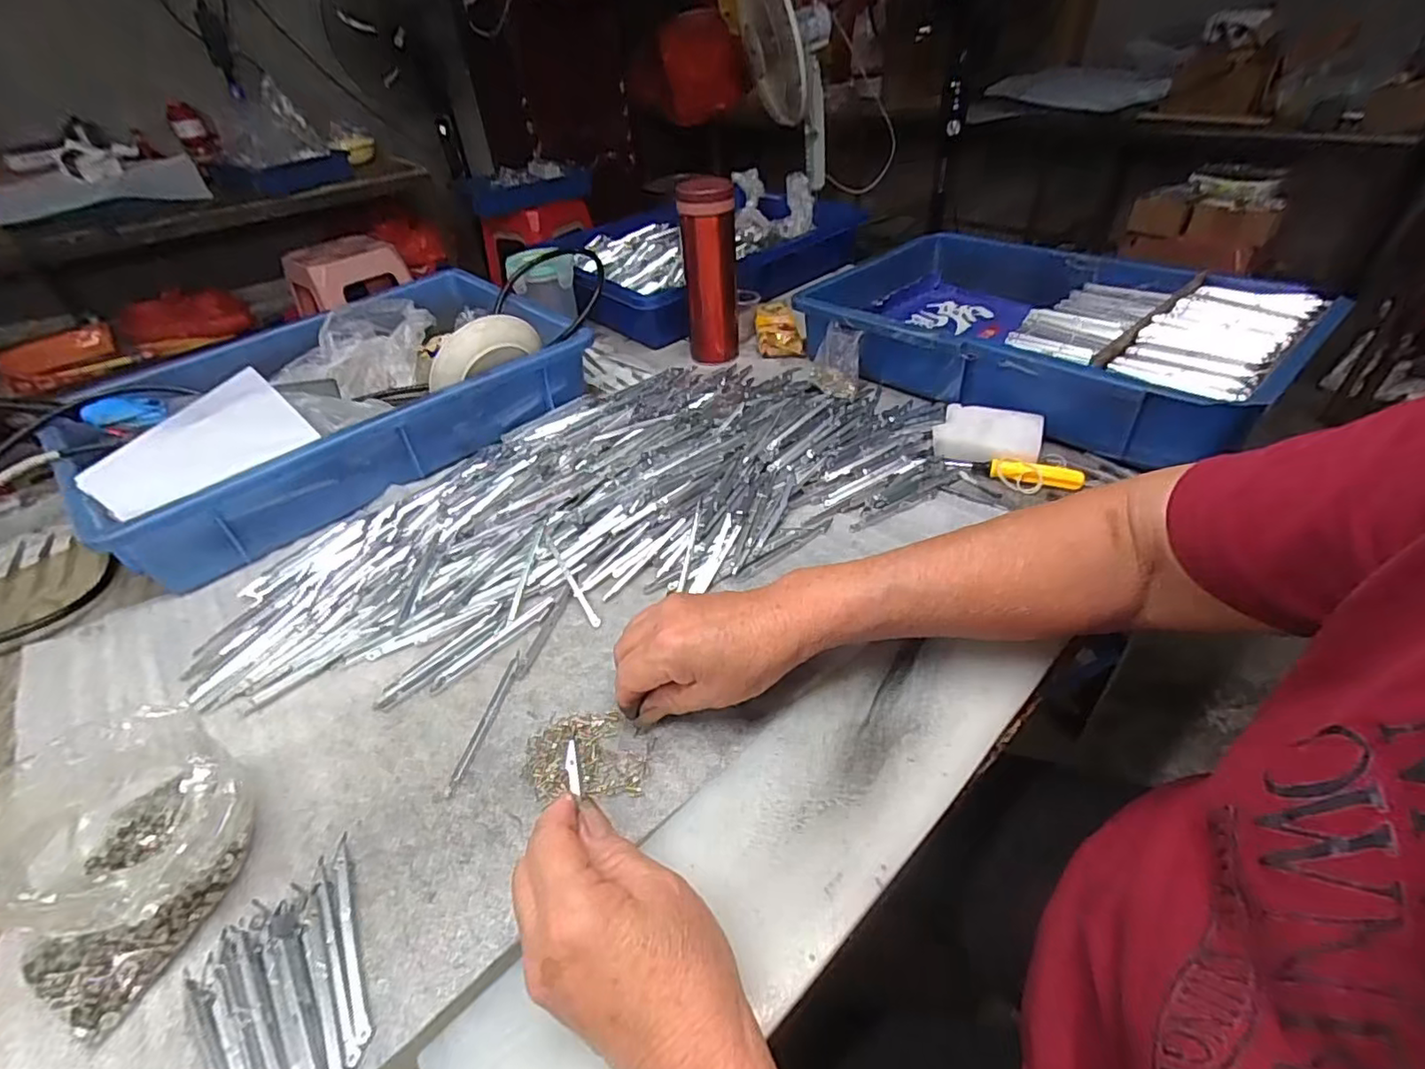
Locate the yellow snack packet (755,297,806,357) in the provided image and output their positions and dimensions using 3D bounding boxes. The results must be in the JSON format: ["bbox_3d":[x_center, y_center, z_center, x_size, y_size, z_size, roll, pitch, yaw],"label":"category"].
[{"bbox_3d":[0.084,-0.256,0.758,0.062,0.031,0.098,2,41,8],"label":"yellow snack packet"}]

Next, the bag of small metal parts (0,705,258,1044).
[{"bbox_3d":[-0.279,0.147,0.289,0.093,0.077,0.103,21,46,26],"label":"bag of small metal parts"}]

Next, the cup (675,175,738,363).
[{"bbox_3d":[-0.002,-0.290,0.693,0.061,0.199,0.071,-2,40,3],"label":"cup"}]

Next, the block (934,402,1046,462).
[{"bbox_3d":[0.242,-0.089,0.539,0.084,0.022,0.063,13,43,19],"label":"block"}]

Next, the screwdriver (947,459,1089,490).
[{"bbox_3d":[0.251,-0.055,0.509,0.103,0.012,0.017,11,43,18],"label":"screwdriver"}]

